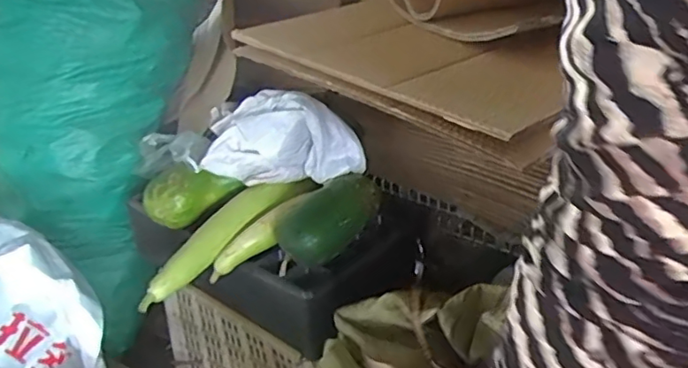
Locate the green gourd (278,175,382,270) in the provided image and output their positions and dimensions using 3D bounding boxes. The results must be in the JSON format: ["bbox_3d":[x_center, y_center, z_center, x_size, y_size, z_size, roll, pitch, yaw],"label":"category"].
[{"bbox_3d":[-0.023,0.060,0.971,0.085,0.085,0.225,11,30,28],"label":"green gourd"}]

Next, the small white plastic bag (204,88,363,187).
[{"bbox_3d":[-0.118,-0.081,1.041,0.289,0.148,0.139,6,28,18],"label":"small white plastic bag"}]

